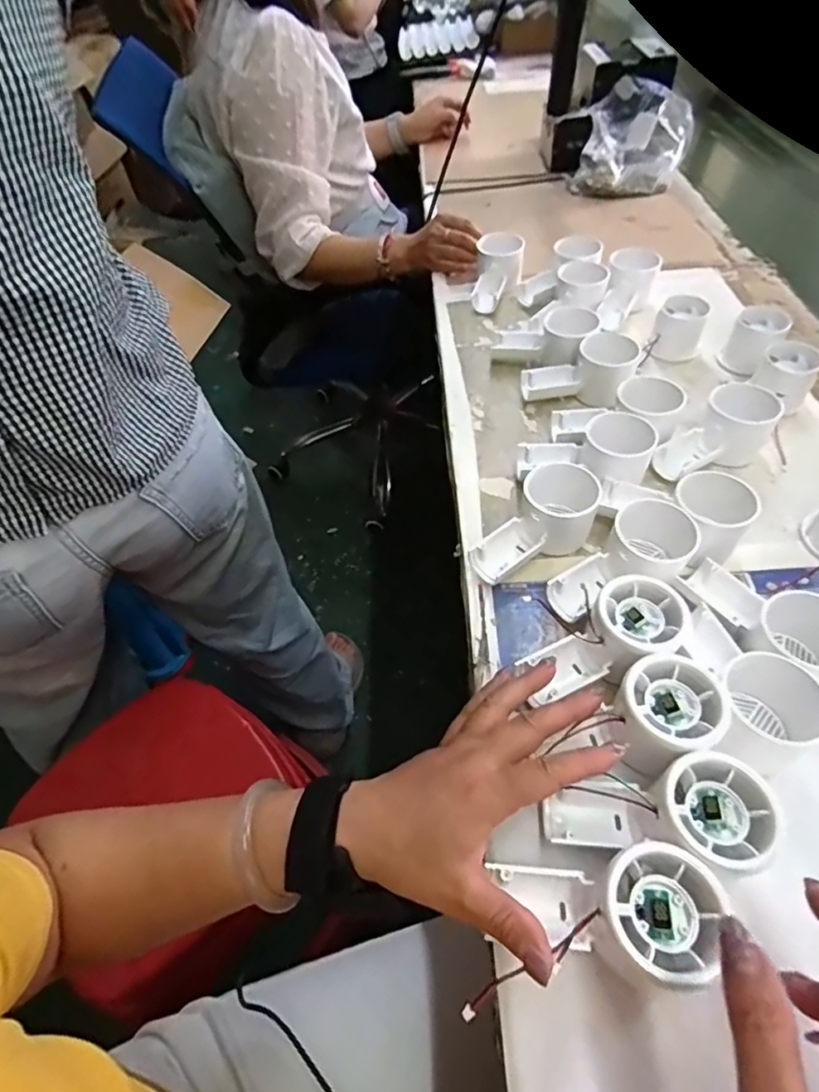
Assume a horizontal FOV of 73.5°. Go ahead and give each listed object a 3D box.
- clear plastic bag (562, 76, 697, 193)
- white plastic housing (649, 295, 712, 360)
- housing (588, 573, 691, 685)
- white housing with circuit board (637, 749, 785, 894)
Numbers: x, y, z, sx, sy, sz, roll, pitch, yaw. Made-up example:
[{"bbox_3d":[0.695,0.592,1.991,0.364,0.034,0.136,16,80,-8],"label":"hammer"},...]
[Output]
[{"bbox_3d":[0.351,-0.644,0.876,0.172,0.129,0.105,16,55,16],"label":"clear plastic bag"},{"bbox_3d":[0.300,-0.242,0.611,0.052,0.051,0.044,18,56,17],"label":"white plastic housing"},{"bbox_3d":[0.153,0.058,0.378,0.057,0.047,0.057,-2,52,2],"label":"housing"},{"bbox_3d":[0.162,0.149,0.302,0.059,0.047,0.055,-2,52,2],"label":"white housing with circuit board"}]

